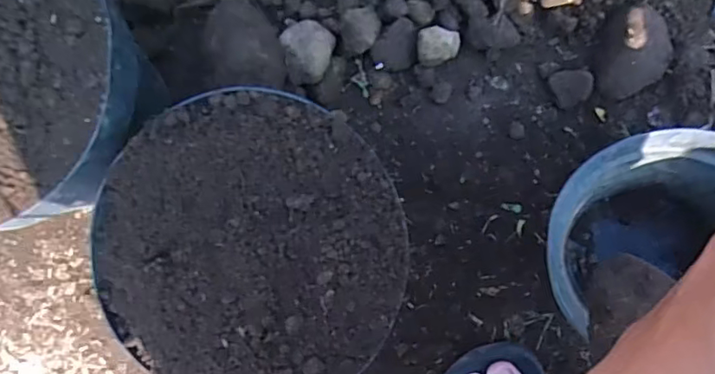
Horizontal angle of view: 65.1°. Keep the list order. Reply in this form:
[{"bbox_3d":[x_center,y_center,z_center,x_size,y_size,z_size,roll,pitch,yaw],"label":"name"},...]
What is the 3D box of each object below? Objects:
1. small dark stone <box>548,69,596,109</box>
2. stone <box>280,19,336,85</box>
[{"bbox_3d":[0.198,-0.093,0.518,0.032,0.022,0.035,-29,83,3],"label":"small dark stone"},{"bbox_3d":[-0.044,-0.126,0.516,0.047,0.030,0.060,-13,83,6],"label":"stone"}]

